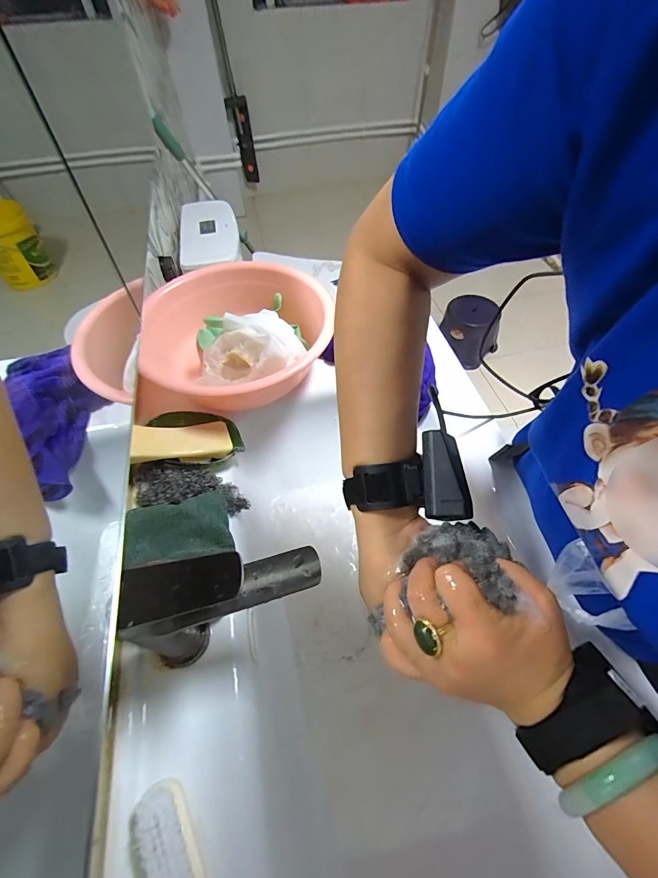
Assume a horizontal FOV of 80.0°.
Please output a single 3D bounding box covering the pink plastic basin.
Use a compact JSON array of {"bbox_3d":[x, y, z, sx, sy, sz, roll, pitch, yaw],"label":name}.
[{"bbox_3d":[-0.138,-0.143,0.586,0.264,0.119,0.256,-1,54,1],"label":"pink plastic basin"}]

